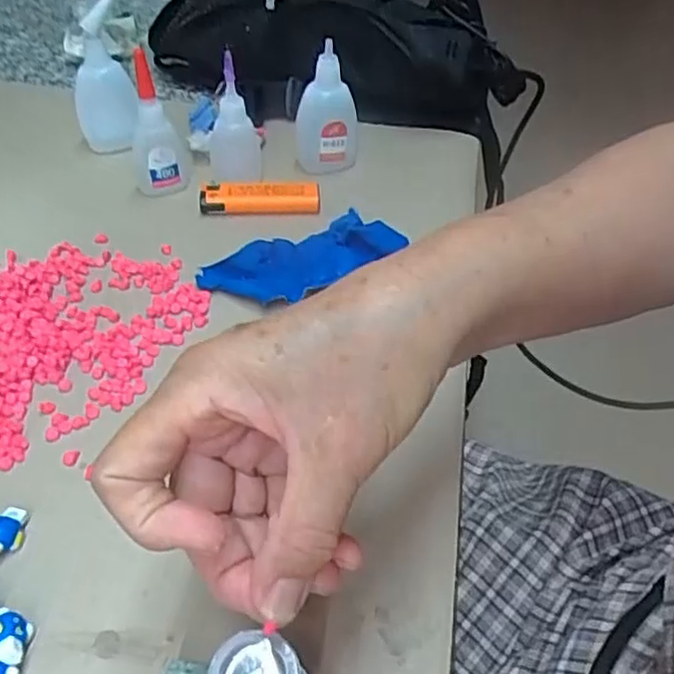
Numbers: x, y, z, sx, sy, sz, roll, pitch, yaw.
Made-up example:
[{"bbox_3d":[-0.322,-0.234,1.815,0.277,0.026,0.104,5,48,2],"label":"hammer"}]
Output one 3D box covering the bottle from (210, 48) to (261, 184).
[{"bbox_3d":[-0.070,-0.146,0.453,0.034,0.092,0.026,-3,46,-5],"label":"bottle"}]

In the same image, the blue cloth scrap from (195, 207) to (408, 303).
[{"bbox_3d":[-0.022,-0.049,0.402,0.115,0.023,0.048,-23,51,-23],"label":"blue cloth scrap"}]

